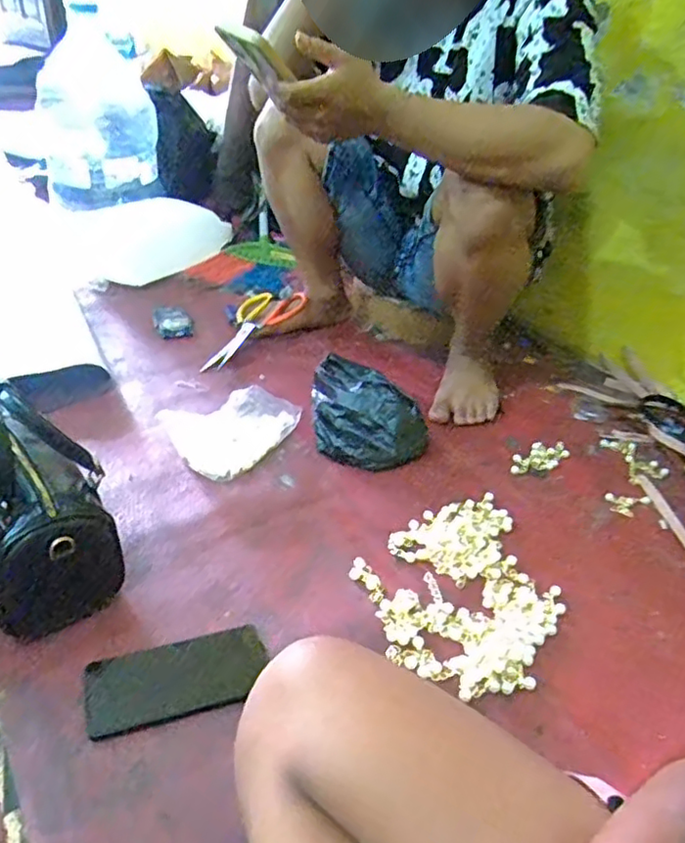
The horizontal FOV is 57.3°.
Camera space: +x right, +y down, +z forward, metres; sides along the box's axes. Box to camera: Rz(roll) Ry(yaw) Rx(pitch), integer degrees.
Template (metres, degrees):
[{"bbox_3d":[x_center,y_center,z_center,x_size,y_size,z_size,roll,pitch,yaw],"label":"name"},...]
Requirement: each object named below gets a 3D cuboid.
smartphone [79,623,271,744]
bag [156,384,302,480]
[{"bbox_3d":[-0.154,0.242,0.593,0.165,0.010,0.079,-7,37,-15],"label":"smartphone"},{"bbox_3d":[-0.148,0.001,0.905,0.131,0.045,0.193,32,44,33],"label":"bag"}]

